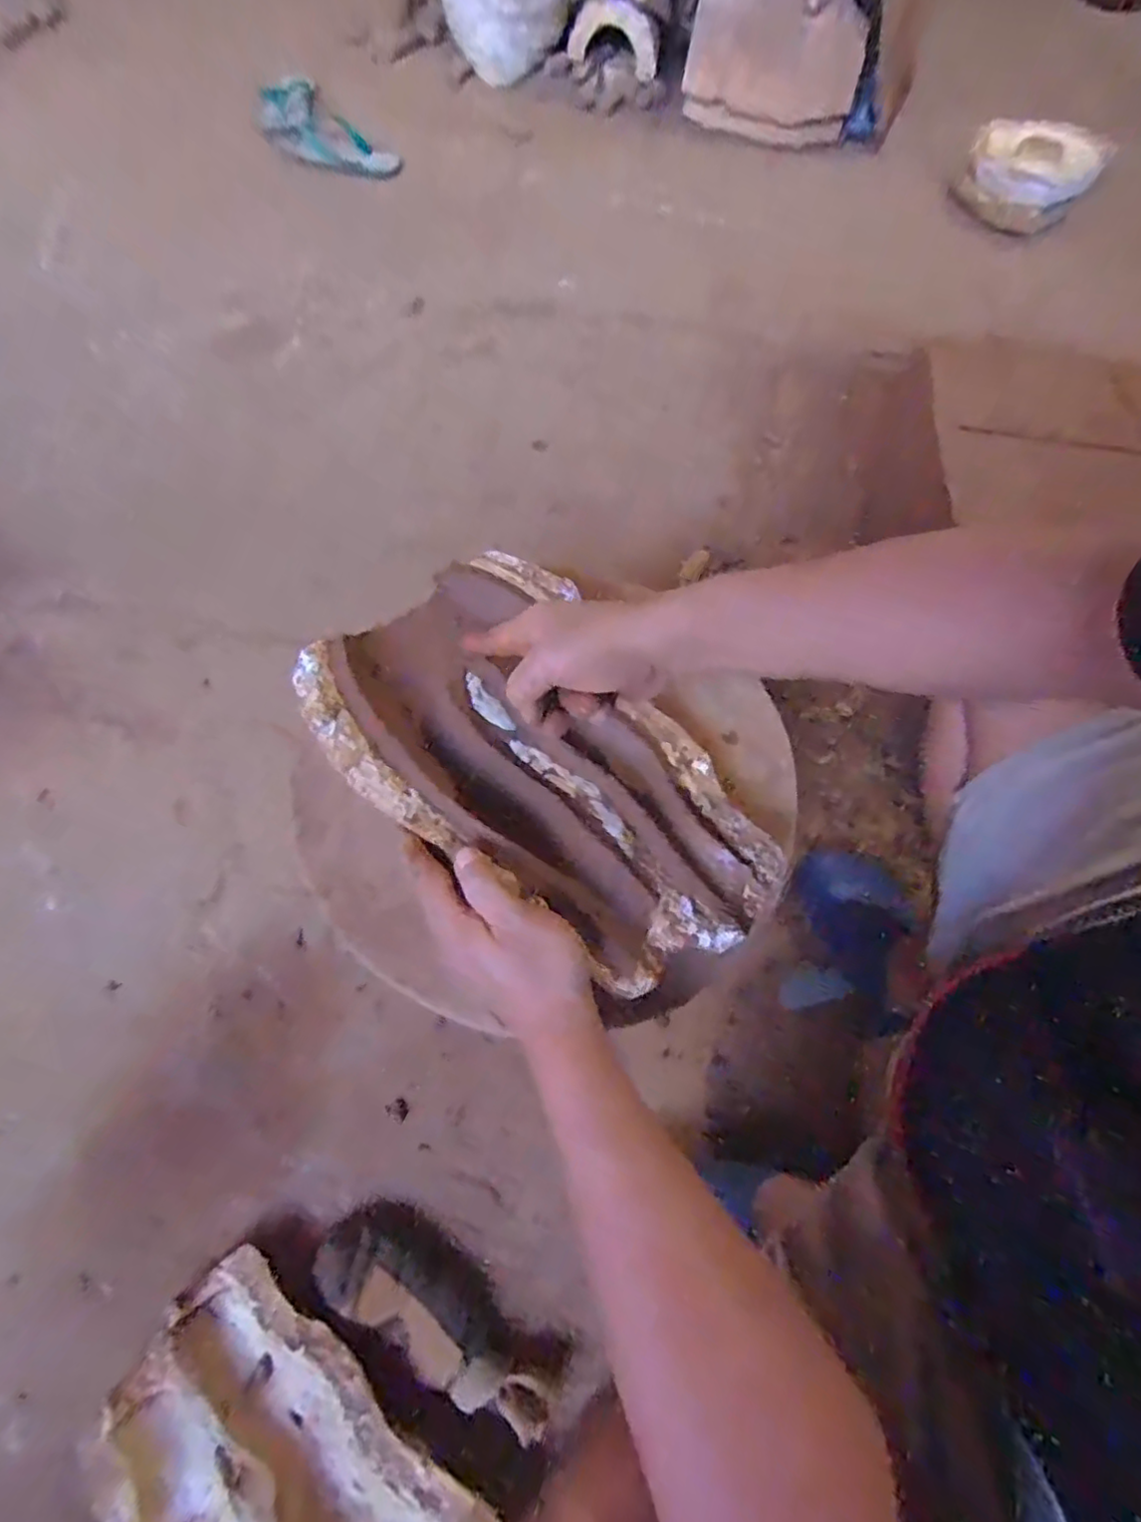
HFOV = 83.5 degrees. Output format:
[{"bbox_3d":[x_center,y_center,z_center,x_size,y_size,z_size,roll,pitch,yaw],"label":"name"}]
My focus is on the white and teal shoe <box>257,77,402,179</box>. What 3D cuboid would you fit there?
[{"bbox_3d":[-0.512,-1.348,1.379,0.299,0.100,0.090,23,67,-3],"label":"white and teal shoe"}]

